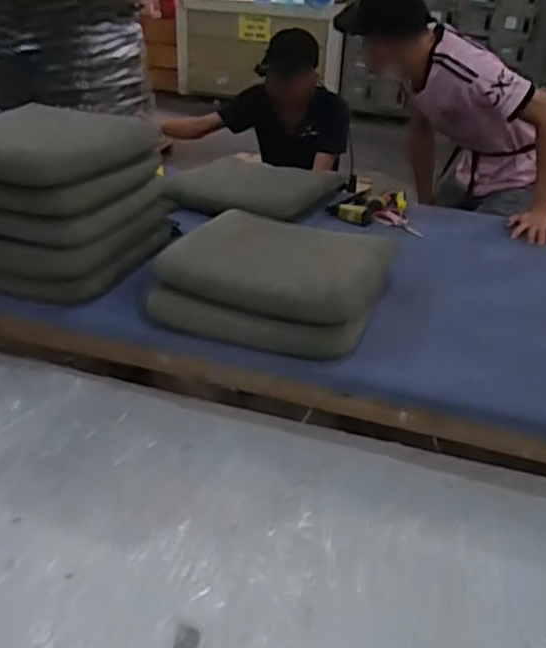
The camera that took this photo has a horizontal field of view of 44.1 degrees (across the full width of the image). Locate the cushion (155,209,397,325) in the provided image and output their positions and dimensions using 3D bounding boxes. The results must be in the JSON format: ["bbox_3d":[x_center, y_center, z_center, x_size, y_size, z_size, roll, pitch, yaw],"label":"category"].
[{"bbox_3d":[0.017,-0.136,1.441,0.426,0.096,0.334,15,32,20],"label":"cushion"}]

